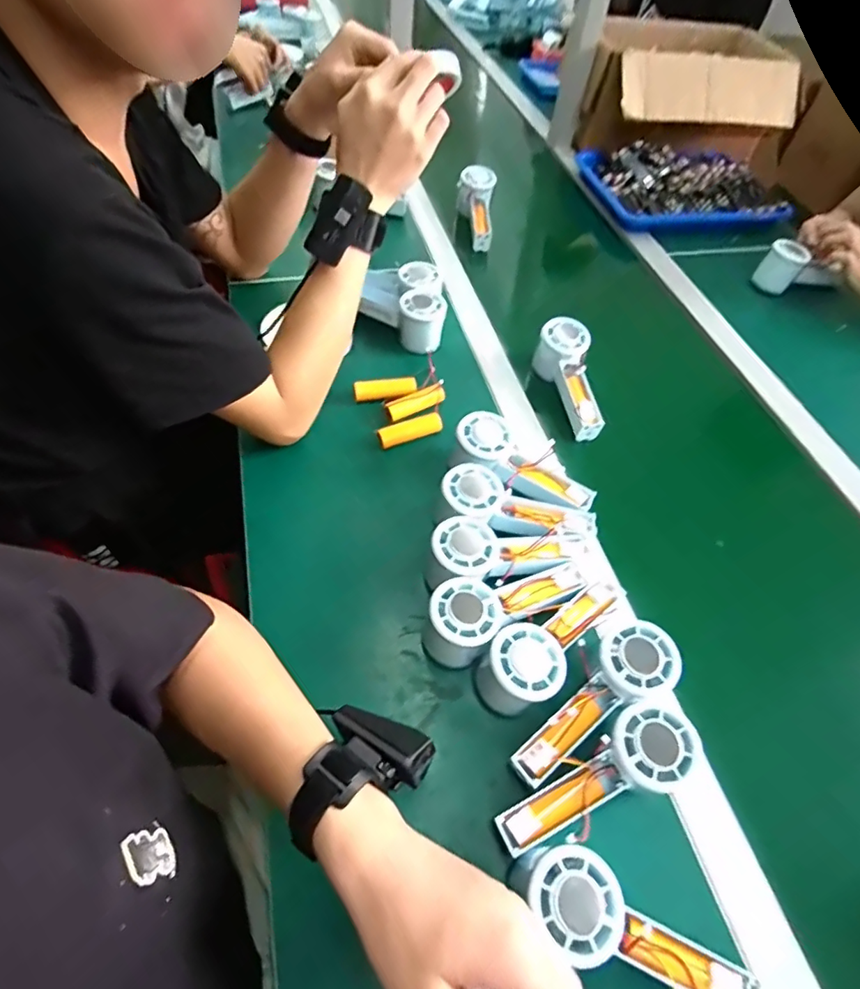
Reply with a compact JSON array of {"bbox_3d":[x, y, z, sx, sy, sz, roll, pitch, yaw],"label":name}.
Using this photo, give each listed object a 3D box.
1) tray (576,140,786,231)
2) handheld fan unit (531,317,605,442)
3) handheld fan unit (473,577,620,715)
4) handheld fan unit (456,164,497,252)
[{"bbox_3d":[0.455,-0.565,0.955,0.307,0.041,0.265,-9,57,-10],"label":"tray"},{"bbox_3d":[0.169,-0.136,0.632,0.056,0.045,0.153,-8,71,-9],"label":"handheld fan unit"},{"bbox_3d":[0.102,0.122,0.441,0.154,0.061,0.059,-30,62,-36],"label":"handheld fan unit"},{"bbox_3d":[0.078,-0.458,0.858,0.056,0.057,0.148,-3,78,-6],"label":"handheld fan unit"}]

